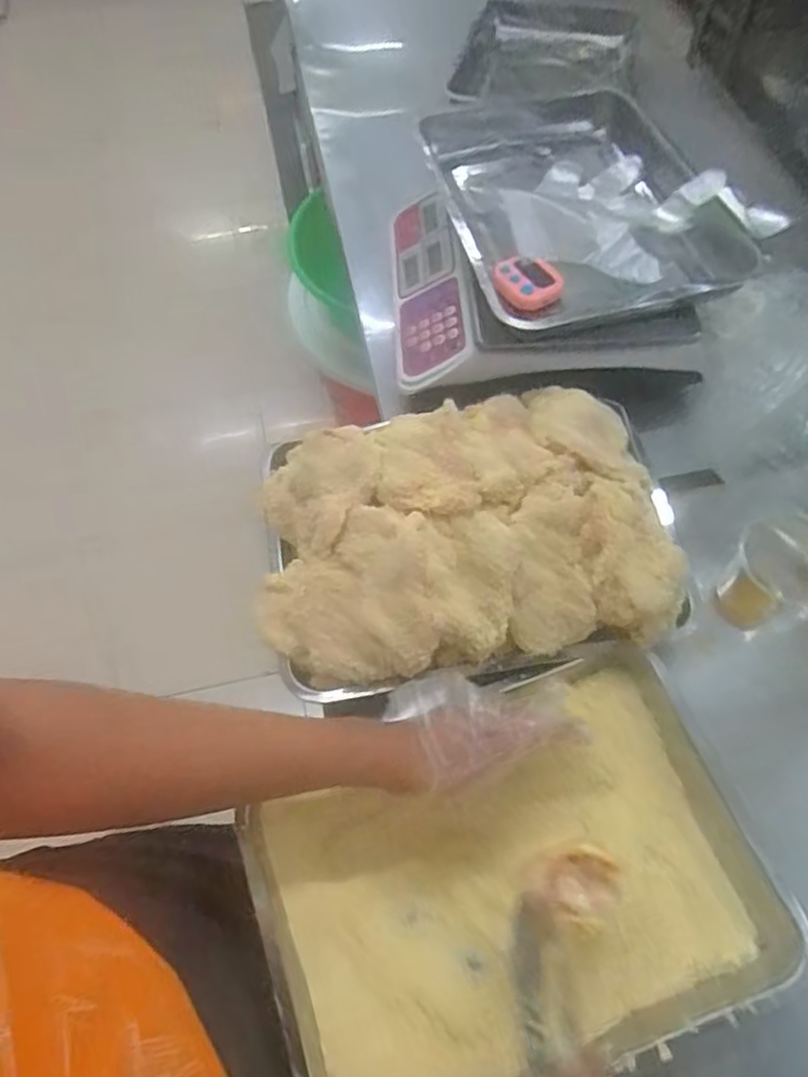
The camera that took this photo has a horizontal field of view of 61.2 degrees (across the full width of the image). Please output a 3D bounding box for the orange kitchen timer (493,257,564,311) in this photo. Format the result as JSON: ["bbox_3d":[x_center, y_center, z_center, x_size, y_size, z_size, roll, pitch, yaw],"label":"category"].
[{"bbox_3d":[0.130,-0.270,0.719,0.058,0.017,0.066,-27,66,-12],"label":"orange kitchen timer"}]

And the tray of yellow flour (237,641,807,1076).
[{"bbox_3d":[0.085,0.264,0.548,0.382,0.046,0.270,-20,64,-8],"label":"tray of yellow flour"}]

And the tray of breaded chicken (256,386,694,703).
[{"bbox_3d":[0.050,-0.008,0.619,0.356,0.094,0.245,-9,63,-3],"label":"tray of breaded chicken"}]

